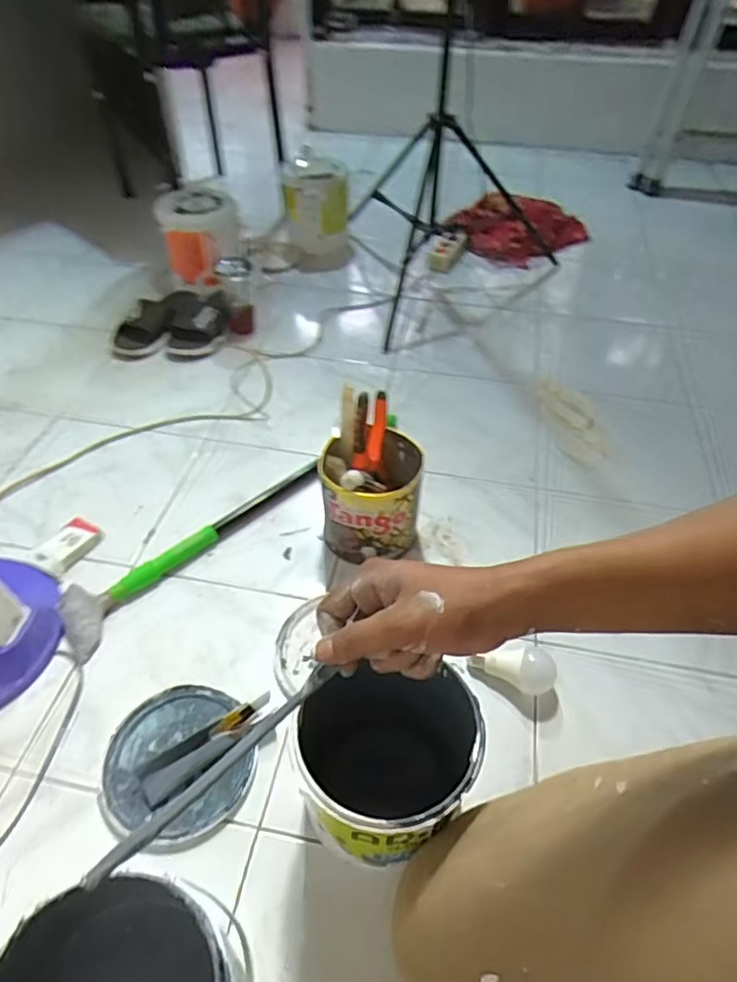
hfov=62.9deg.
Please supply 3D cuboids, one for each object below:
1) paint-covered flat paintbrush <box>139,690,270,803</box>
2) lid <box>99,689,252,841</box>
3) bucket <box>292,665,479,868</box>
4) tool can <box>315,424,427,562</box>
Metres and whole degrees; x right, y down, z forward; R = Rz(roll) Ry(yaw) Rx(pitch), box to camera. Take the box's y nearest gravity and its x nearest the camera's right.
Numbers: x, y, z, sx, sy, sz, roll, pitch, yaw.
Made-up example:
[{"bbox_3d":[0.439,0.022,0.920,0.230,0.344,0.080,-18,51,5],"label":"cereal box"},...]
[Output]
[{"bbox_3d":[-0.192,0.303,0.723,0.166,0.027,0.045,-27,52,-24],"label":"paint-covered flat paintbrush"},{"bbox_3d":[-0.226,0.318,0.723,0.176,0.013,0.169,0,47,0],"label":"lid"},{"bbox_3d":[0.028,0.284,0.633,0.188,0.176,0.179,0,47,0],"label":"bucket"},{"bbox_3d":[0.006,0.010,0.911,0.145,0.166,0.137,0,47,0],"label":"tool can"}]

